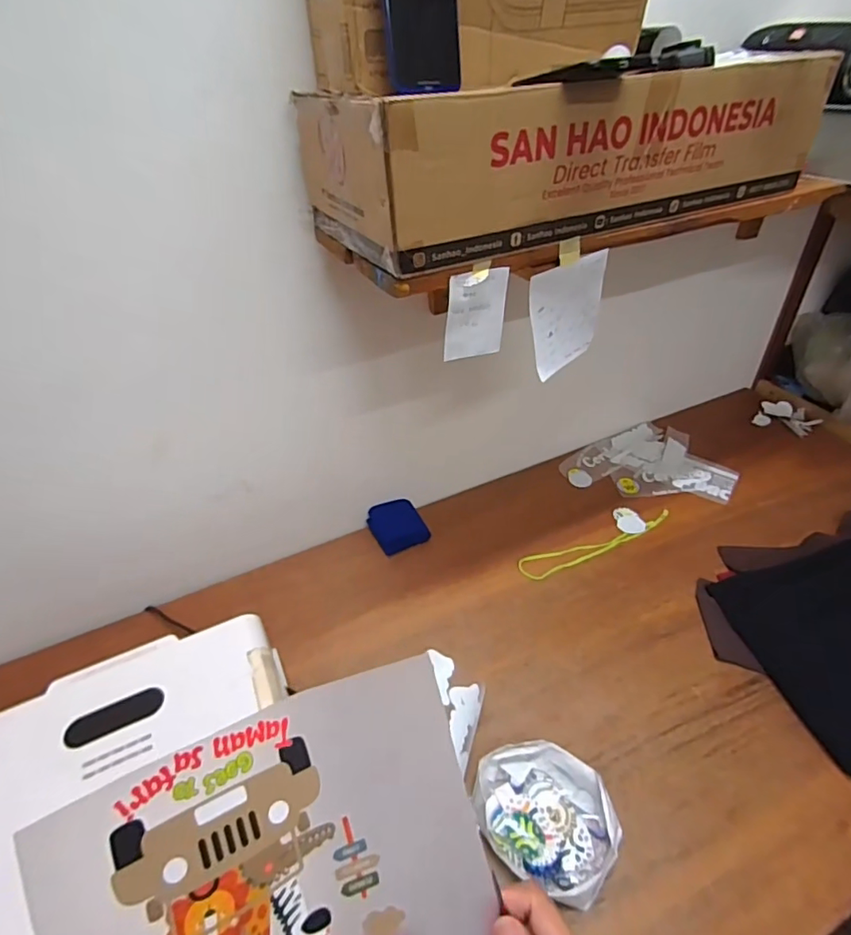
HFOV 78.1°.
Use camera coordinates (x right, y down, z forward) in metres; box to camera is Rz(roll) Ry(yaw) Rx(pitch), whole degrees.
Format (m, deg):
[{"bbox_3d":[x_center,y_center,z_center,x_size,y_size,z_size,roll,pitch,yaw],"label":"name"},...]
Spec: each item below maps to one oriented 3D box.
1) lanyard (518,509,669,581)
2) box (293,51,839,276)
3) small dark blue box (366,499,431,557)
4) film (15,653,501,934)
[{"bbox_3d":[0.377,0.163,1.120,0.379,0.011,0.062,-16,41,-13],"label":"lanyard"},{"bbox_3d":[0.179,-0.422,0.683,0.625,0.172,0.268,-22,44,-14],"label":"box"},{"bbox_3d":[-0.061,0.129,1.176,0.113,0.044,0.118,-22,43,-20],"label":"small dark blue box"},{"bbox_3d":[-0.068,0.226,0.272,0.203,0.190,0.029,-12,-3,-26],"label":"film"}]

